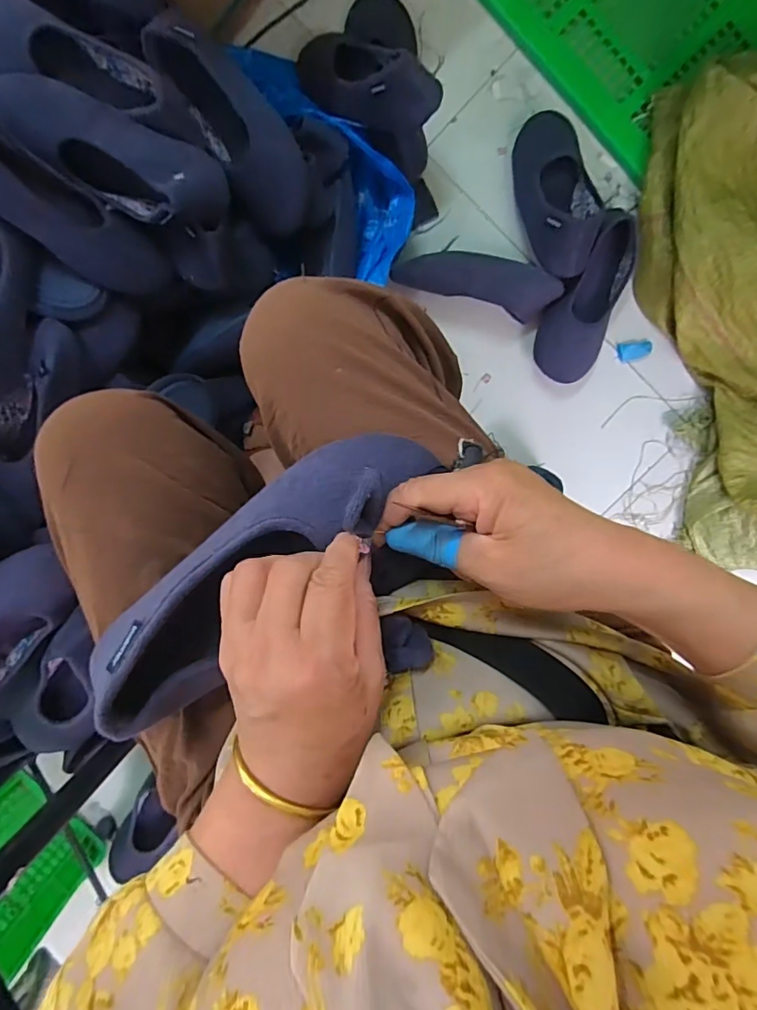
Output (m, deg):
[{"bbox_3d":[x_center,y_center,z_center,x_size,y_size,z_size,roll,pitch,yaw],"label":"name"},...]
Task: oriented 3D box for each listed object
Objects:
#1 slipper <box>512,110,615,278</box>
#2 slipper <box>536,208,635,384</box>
[{"bbox_3d":[0.259,-0.454,0.703,0.100,0.066,0.257,-8,80,2],"label":"slipper"},{"bbox_3d":[0.315,-0.300,0.729,0.101,0.069,0.232,26,95,-1],"label":"slipper"}]

